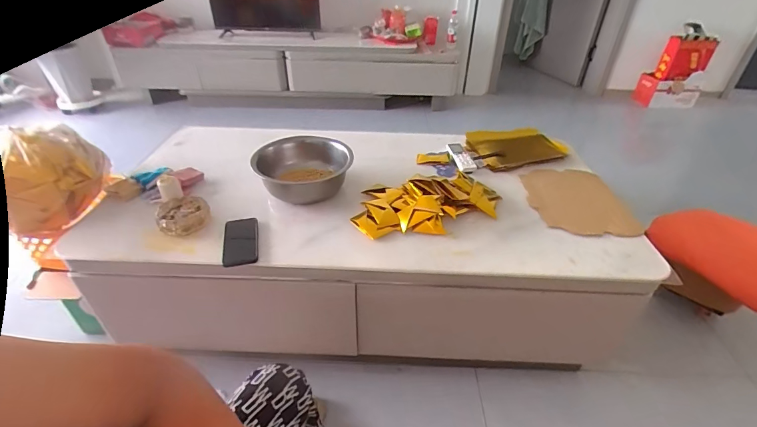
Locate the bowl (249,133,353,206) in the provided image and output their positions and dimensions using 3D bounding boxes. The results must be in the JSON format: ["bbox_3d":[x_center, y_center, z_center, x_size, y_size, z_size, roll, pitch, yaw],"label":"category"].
[{"bbox_3d":[-0.229,-0.127,1.106,0.286,0.110,0.286,1,37,-1],"label":"bowl"}]

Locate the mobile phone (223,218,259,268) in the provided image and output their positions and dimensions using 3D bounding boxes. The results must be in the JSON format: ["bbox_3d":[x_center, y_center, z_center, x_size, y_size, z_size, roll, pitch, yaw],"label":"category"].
[{"bbox_3d":[-0.324,0.067,0.898,0.081,0.015,0.153,-15,42,-6],"label":"mobile phone"}]

